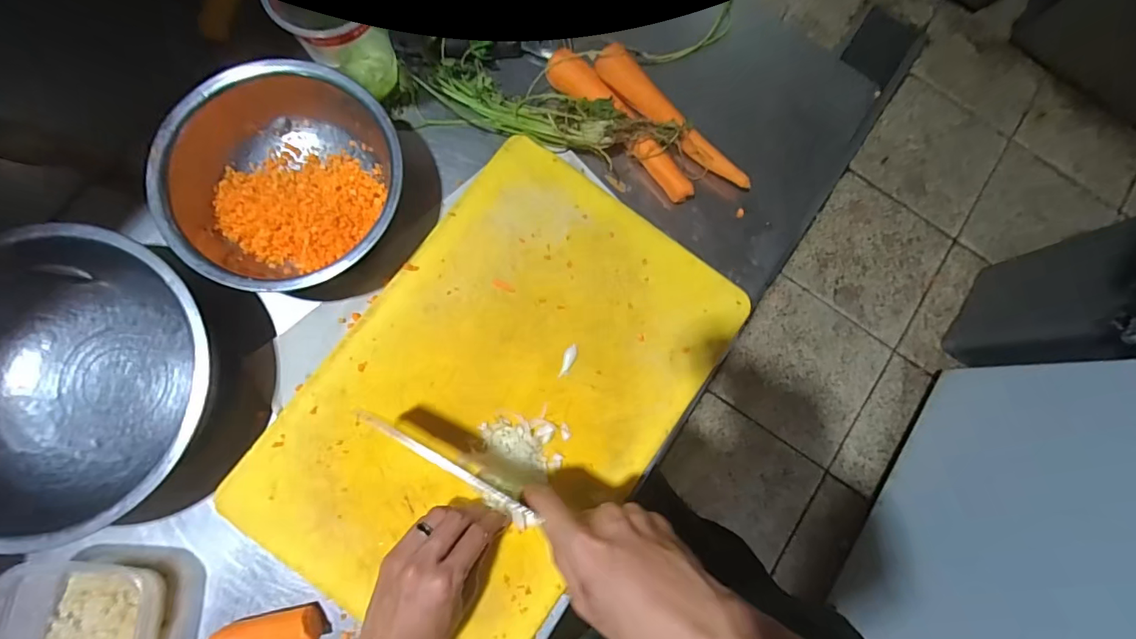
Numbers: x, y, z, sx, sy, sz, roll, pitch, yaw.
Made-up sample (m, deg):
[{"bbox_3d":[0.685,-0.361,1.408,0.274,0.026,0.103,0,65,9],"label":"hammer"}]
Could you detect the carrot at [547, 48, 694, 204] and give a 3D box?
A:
[{"bbox_3d":[0.057,-0.195,0.490,0.190,0.038,0.038,44,81,3],"label":"carrot"}]

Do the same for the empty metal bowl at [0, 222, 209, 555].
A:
[{"bbox_3d":[-0.404,0.049,0.393,0.232,0.069,0.230,1,81,-4],"label":"empty metal bowl"}]

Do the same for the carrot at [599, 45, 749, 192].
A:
[{"bbox_3d":[0.105,-0.199,0.495,0.194,0.039,0.031,44,81,3],"label":"carrot"}]

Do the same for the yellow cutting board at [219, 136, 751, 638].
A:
[{"bbox_3d":[-0.057,0.067,0.448,0.300,0.015,0.444,37,80,2],"label":"yellow cutting board"}]

